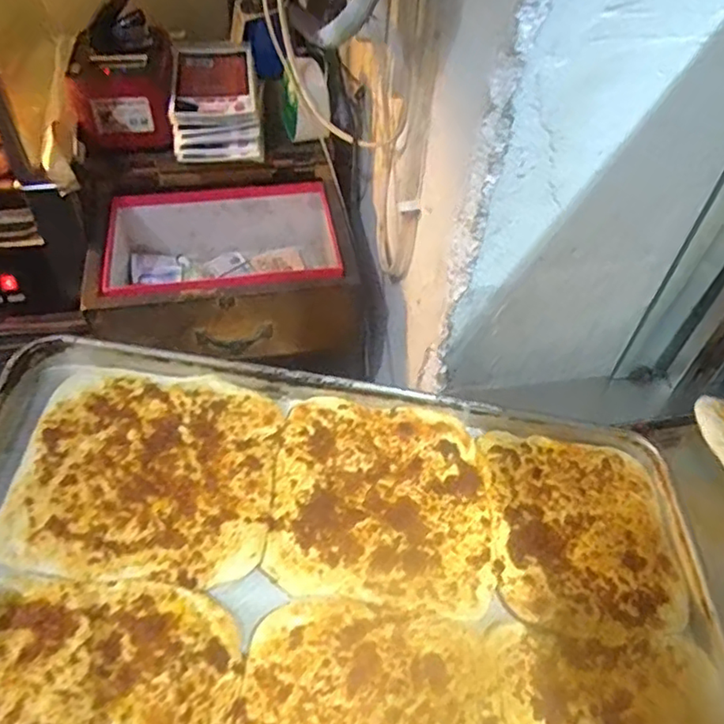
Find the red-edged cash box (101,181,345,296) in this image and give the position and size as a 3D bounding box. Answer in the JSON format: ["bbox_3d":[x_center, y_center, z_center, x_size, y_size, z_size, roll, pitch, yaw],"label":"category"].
[{"bbox_3d":[-0.190,-0.131,0.848,0.314,0.120,0.209,-9,53,-11],"label":"red-edged cash box"}]

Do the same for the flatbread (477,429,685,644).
[{"bbox_3d":[0.198,0.149,0.552,0.170,0.009,0.186,8,48,-11],"label":"flatbread"}]

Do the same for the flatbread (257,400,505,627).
[{"bbox_3d":[0.023,0.114,0.525,0.189,0.006,0.180,12,51,-8],"label":"flatbread"}]

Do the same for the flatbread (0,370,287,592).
[{"bbox_3d":[-0.164,0.086,0.489,0.185,0.009,0.174,11,50,-10],"label":"flatbread"}]

